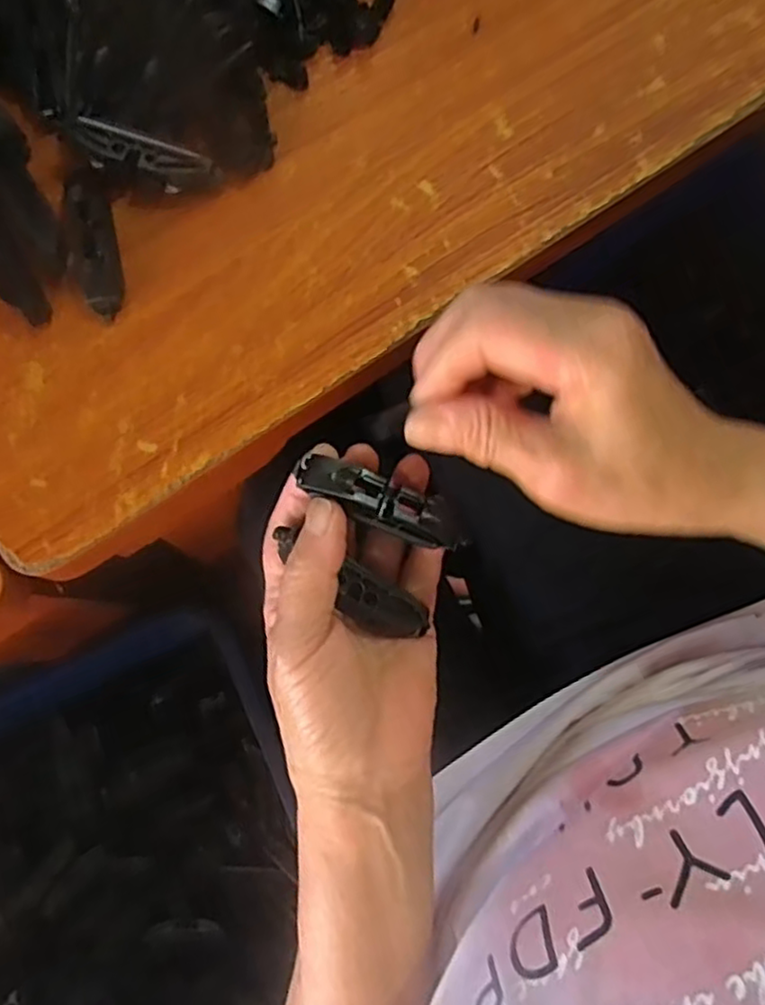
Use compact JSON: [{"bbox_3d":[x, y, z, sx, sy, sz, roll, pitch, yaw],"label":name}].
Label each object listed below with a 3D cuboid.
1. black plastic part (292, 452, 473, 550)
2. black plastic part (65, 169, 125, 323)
[{"bbox_3d":[0.001,0.001,0.293,0.078,0.015,0.019,24,79,-8],"label":"black plastic part"},{"bbox_3d":[-0.142,-0.126,0.341,0.019,0.023,0.065,-11,78,-2],"label":"black plastic part"}]

